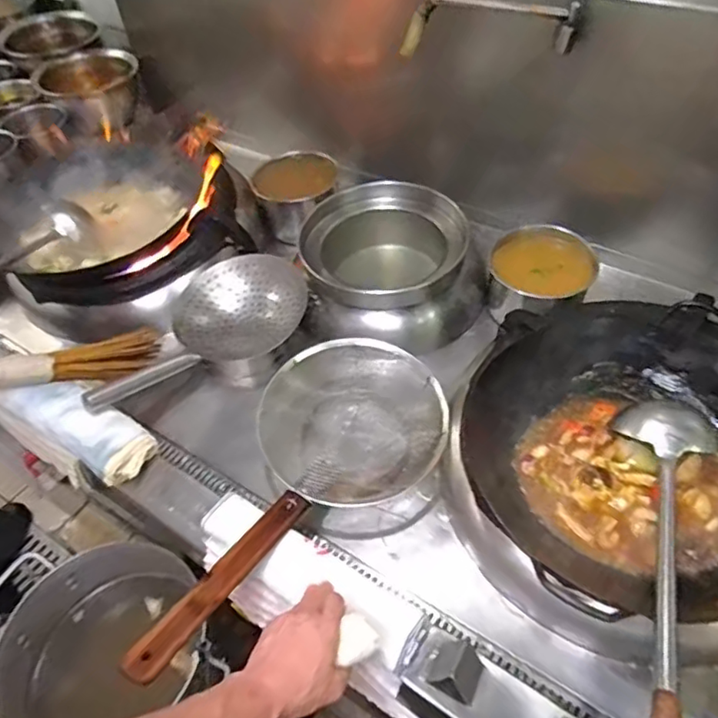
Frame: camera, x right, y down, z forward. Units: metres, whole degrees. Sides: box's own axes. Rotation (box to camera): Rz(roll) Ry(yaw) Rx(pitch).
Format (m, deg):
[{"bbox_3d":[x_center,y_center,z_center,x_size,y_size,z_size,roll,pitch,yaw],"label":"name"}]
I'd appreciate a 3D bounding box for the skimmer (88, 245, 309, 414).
[{"bbox_3d":[-0.291,-0.054,1.060,0.427,0.090,0.222,-38,56,-25],"label":"skimmer"}]

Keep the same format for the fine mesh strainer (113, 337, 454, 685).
[{"bbox_3d":[-0.090,0.180,0.835,0.281,0.144,0.595,21,37,21],"label":"fine mesh strainer"}]

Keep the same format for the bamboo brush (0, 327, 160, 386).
[{"bbox_3d":[-0.470,0.005,0.998,0.066,0.052,0.288,36,31,30],"label":"bamboo brush"}]

